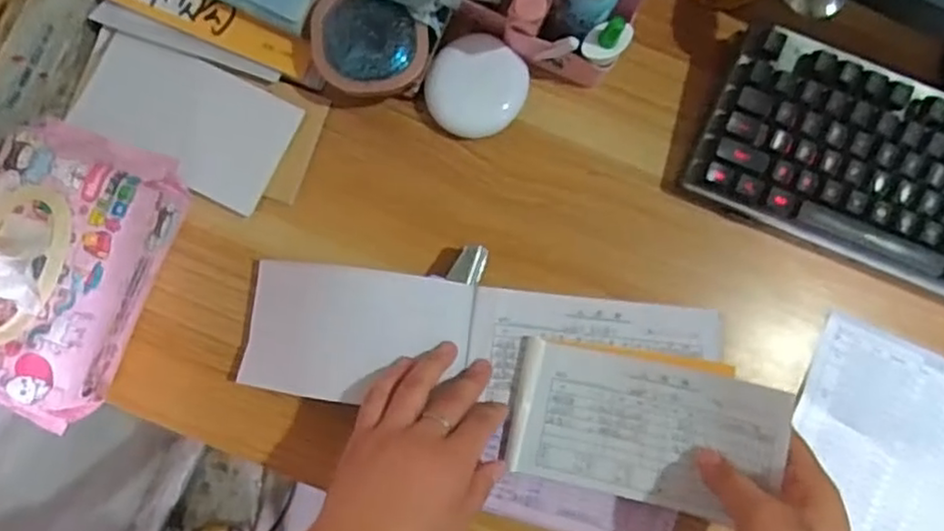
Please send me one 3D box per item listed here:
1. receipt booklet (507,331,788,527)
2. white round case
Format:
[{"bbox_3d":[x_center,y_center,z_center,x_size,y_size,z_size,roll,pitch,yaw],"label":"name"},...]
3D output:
[{"bbox_3d":[0.109,0.108,0.454,0.168,0.035,0.096,9,88,18],"label":"receipt booklet"},{"bbox_3d":[0.004,-0.138,0.517,0.074,0.031,0.080,0,85,-1],"label":"white round case"}]

